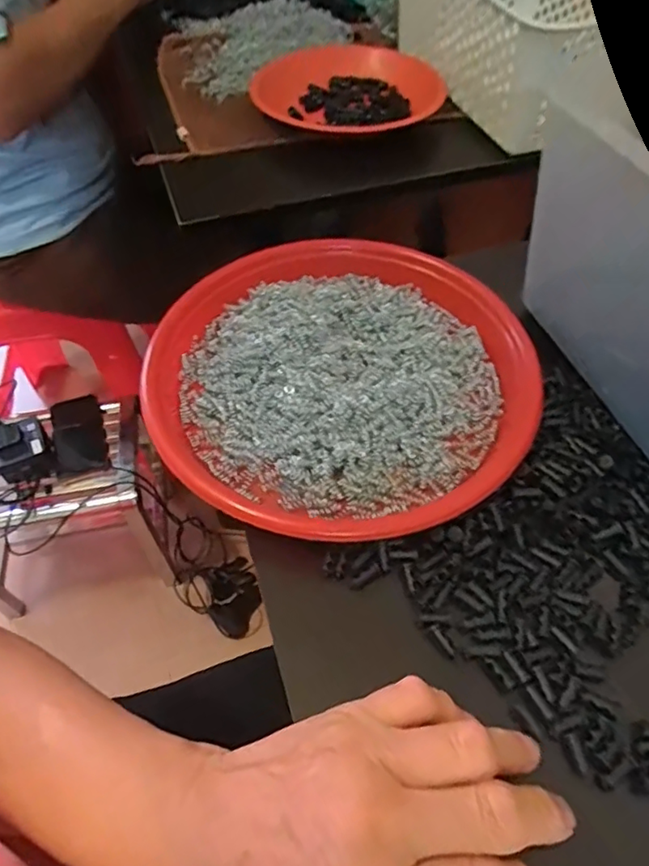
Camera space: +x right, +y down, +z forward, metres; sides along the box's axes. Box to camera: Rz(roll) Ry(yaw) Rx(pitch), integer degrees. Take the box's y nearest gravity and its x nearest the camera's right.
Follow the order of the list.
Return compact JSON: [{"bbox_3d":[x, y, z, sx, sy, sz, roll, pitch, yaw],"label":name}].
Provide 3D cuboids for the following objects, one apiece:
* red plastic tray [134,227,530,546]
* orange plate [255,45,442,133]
[{"bbox_3d":[0.013,-0.046,0.362,0.227,0.029,0.248,11,54,9],"label":"red plastic tray"},{"bbox_3d":[0.023,-0.365,0.601,0.188,0.024,0.167,-15,55,-11],"label":"orange plate"}]

